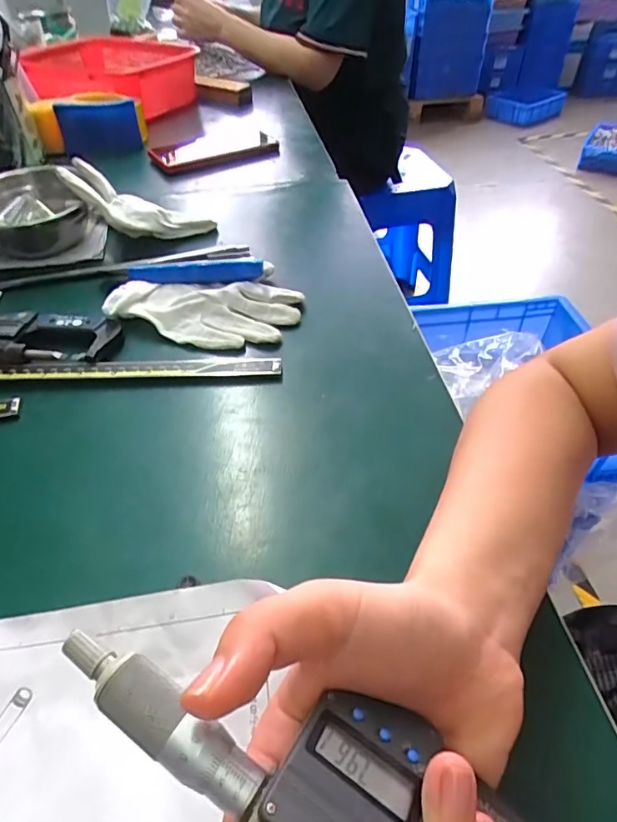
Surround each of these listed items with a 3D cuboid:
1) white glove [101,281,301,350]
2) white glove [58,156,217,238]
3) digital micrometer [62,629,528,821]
[{"bbox_3d":[-0.083,-0.085,0.419,0.143,0.023,0.077,9,46,10],"label":"white glove"},{"bbox_3d":[-0.164,-0.191,0.489,0.137,0.032,0.050,17,41,-25],"label":"white glove"},{"bbox_3d":[0.002,0.104,0.144,0.160,0.024,0.051,24,50,5],"label":"digital micrometer"}]

